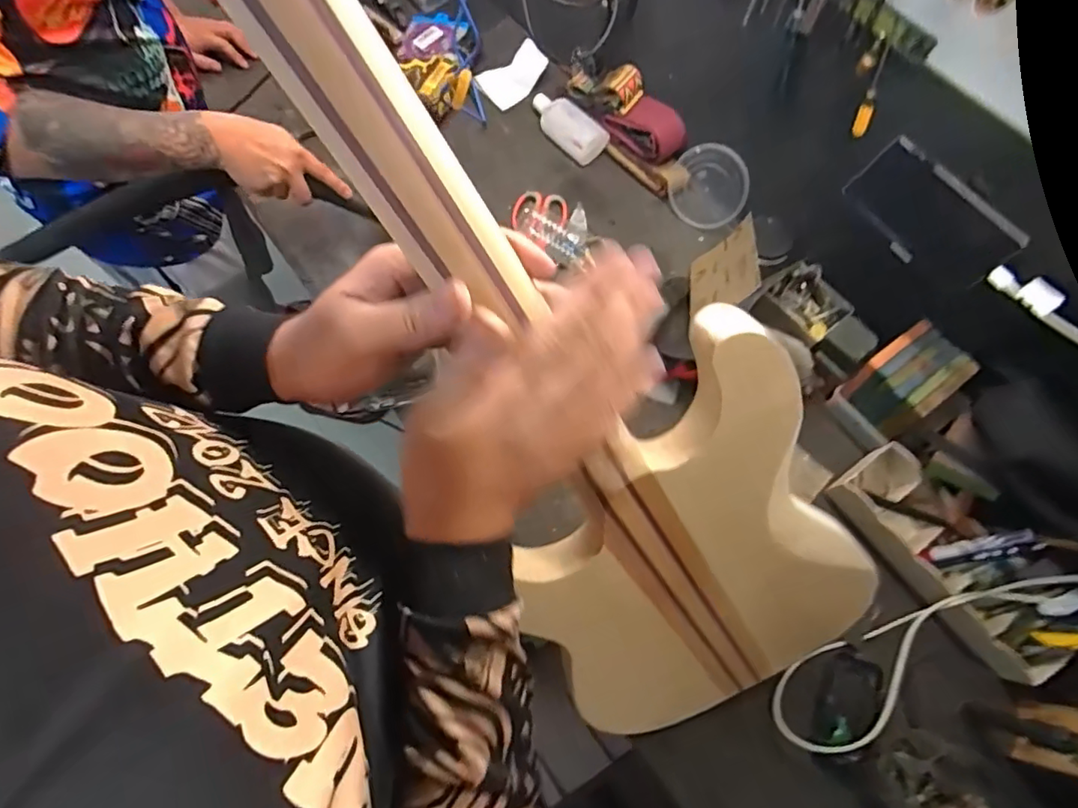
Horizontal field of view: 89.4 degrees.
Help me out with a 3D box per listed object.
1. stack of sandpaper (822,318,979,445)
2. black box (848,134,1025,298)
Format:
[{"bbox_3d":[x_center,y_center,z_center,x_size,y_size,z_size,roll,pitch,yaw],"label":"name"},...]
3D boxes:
[{"bbox_3d":[0.445,-0.020,0.679,0.101,0.113,0.096,-36,73,-11],"label":"stack of sandpaper"},{"bbox_3d":[0.409,-0.195,0.573,0.038,0.083,0.162,-28,72,-9],"label":"black box"}]

